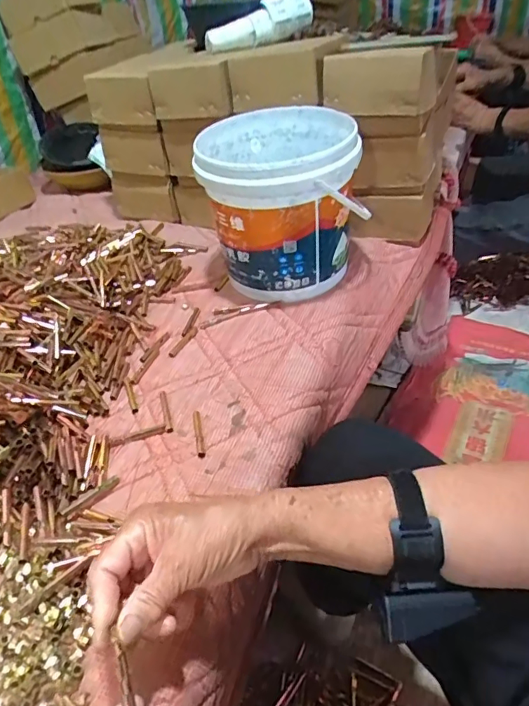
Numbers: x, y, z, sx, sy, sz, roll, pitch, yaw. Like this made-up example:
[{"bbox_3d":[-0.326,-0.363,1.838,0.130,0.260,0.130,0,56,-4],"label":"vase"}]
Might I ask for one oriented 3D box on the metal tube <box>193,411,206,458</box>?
[{"bbox_3d":[-0.068,0.083,0.510,0.009,0.007,0.059,-11,41,-7],"label":"metal tube"}]

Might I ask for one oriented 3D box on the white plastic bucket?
[{"bbox_3d":[0.022,-0.202,0.687,0.206,0.203,0.209,-4,38,1],"label":"white plastic bucket"}]

